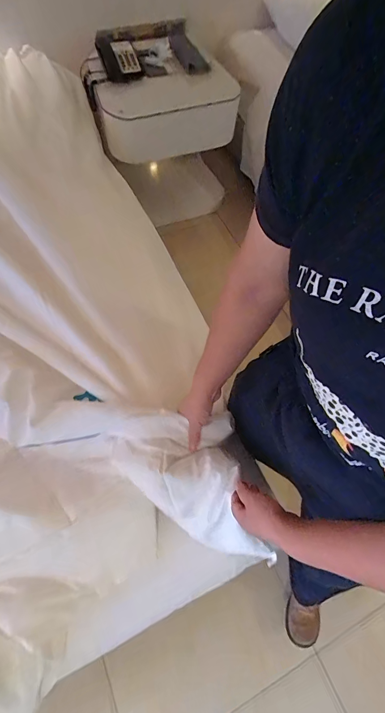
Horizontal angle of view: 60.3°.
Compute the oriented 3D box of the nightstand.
[{"bbox_3d":[-0.097,-0.962,1.290,0.527,0.226,0.249,-19,67,-12],"label":"nightstand"}]

